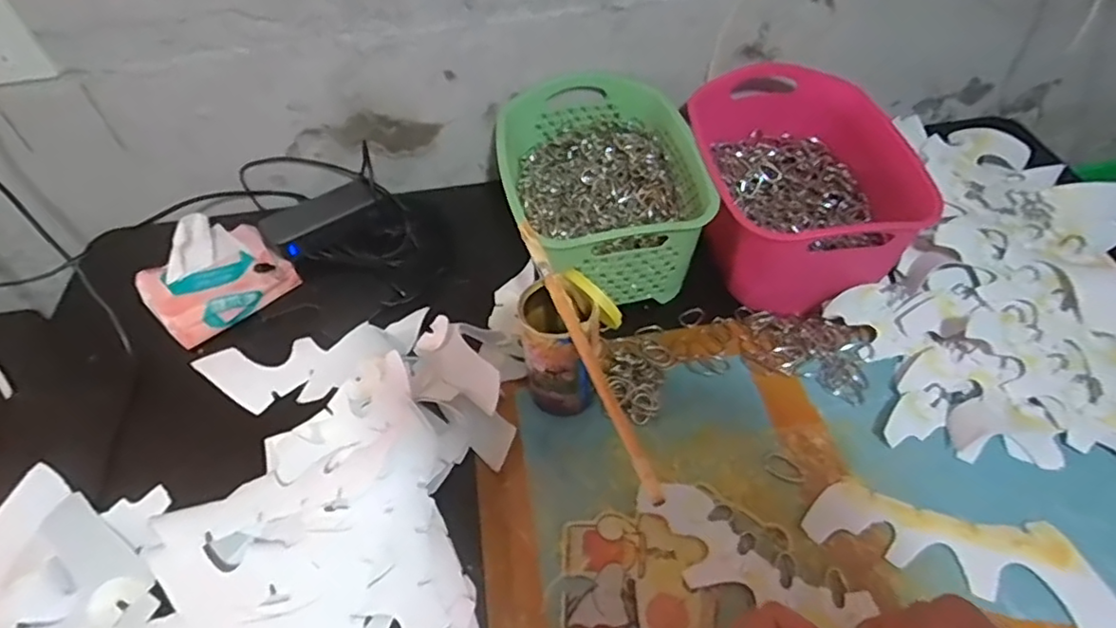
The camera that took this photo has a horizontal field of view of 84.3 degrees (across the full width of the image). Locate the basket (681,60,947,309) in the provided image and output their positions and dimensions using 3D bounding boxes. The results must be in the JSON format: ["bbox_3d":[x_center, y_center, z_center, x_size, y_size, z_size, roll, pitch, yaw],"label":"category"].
[{"bbox_3d":[0.244,-0.137,0.652,0.206,0.127,0.280,-7,50,-3],"label":"basket"}]

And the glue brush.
[{"bbox_3d":[0.017,0.020,0.458,0.012,0.009,0.264,-17,51,-11],"label":"glue brush"}]

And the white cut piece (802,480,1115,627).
[{"bbox_3d":[0.315,0.178,0.472,0.223,0.009,0.078,19,58,19],"label":"white cut piece"}]

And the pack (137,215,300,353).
[{"bbox_3d":[-0.361,-0.043,0.643,0.102,0.072,0.130,33,59,27],"label":"pack"}]

